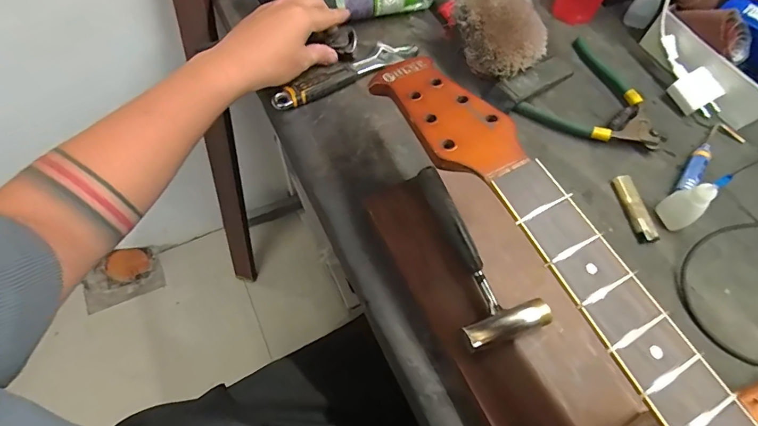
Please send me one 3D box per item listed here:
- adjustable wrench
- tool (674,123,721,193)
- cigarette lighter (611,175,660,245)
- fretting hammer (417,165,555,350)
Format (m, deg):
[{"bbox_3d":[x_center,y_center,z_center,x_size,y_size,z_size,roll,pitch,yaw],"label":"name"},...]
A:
[{"bbox_3d":[-0.040,-0.182,0.530,0.205,0.021,0.036,-31,67,-17],"label":"adjustable wrench"},{"bbox_3d":[0.378,-0.066,0.492,0.017,0.016,0.128,36,66,16],"label":"tool"},{"bbox_3d":[0.279,-0.005,0.458,0.019,0.014,0.080,-8,62,-7],"label":"cigarette lighter"},{"bbox_3d":[0.087,0.032,0.395,0.078,0.020,0.178,-16,63,-11],"label":"fretting hammer"}]

